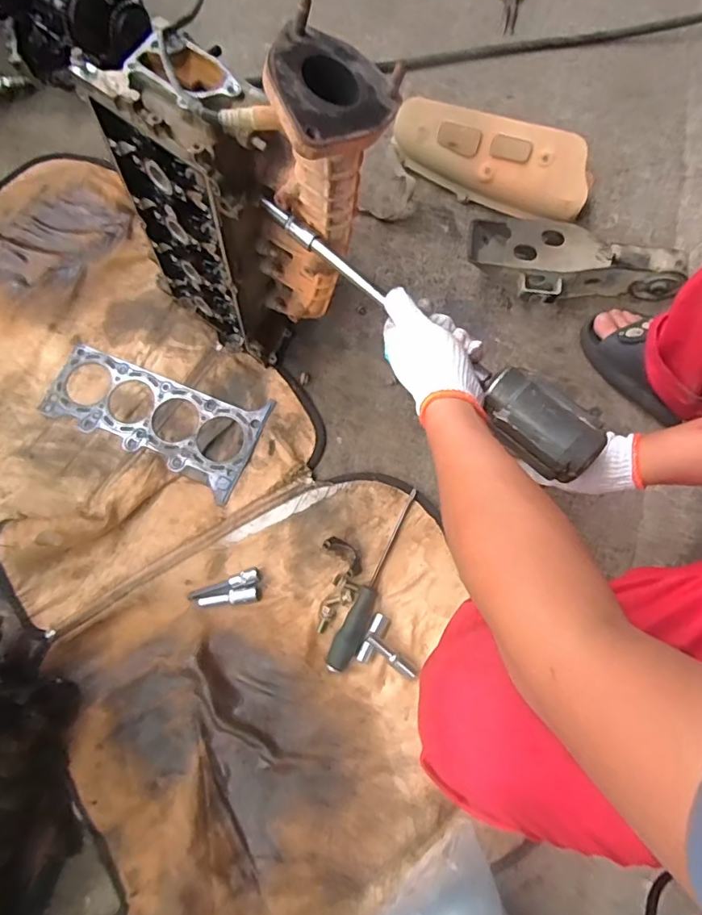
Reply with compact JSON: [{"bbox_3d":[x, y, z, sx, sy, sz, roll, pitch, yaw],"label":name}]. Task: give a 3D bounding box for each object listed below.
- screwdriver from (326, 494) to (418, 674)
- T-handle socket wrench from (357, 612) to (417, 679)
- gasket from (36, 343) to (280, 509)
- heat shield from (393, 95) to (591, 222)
[{"bbox_3d":[0.038,0.162,0.675,0.030,0.026,0.258,28,77,8],"label":"screwdriver"},{"bbox_3d":[0.055,0.246,0.653,0.078,0.023,0.062,21,76,6],"label":"T-handle socket wrench"},{"bbox_3d":[-0.296,-0.063,0.751,0.323,0.006,0.143,21,76,5],"label":"gasket"},{"bbox_3d":[0.218,-0.467,0.796,0.307,0.123,0.043,22,40,11],"label":"heat shield"}]

